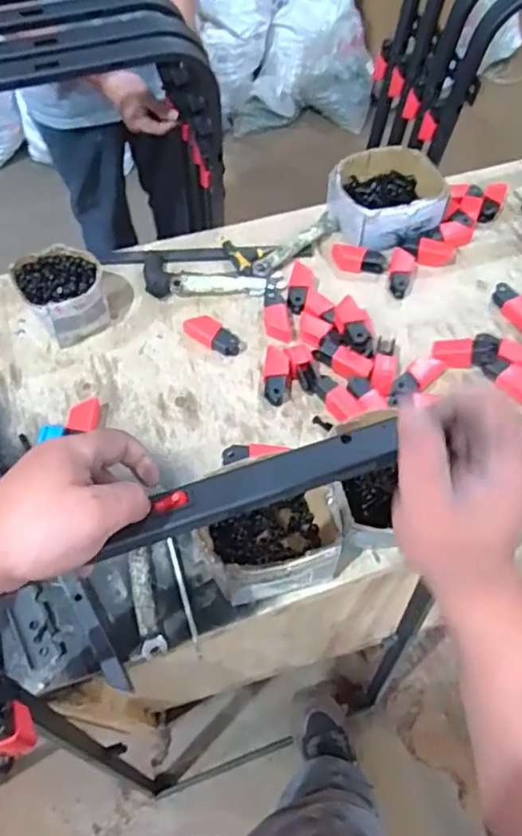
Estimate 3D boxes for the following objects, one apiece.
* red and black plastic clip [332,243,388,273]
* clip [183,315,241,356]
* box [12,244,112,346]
[{"bbox_3d":[0.154,-0.251,0.968,0.090,0.032,0.034,22,61,12],"label":"red and black plastic clip"},{"bbox_3d":[-0.072,-0.119,0.883,0.084,0.024,0.037,34,64,17],"label":"clip"},{"bbox_3d":[-0.284,-0.181,0.883,0.113,0.071,0.131,-37,67,-21],"label":"box"}]

